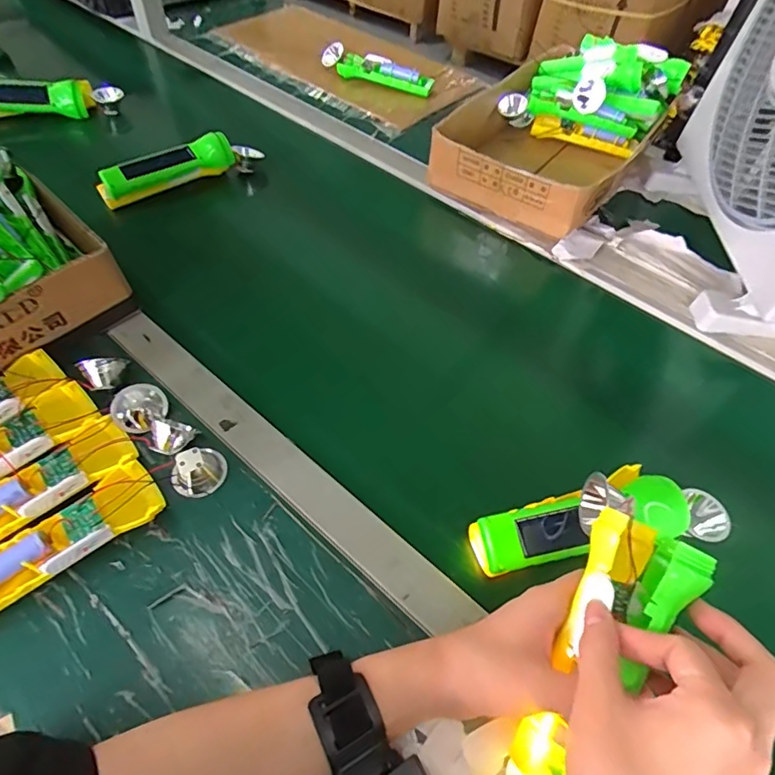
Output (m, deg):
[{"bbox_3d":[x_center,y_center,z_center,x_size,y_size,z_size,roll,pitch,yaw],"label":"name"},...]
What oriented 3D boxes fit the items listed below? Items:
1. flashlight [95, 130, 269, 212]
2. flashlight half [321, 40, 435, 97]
[{"bbox_3d":[-0.263,-0.285,0.639,0.212,0.046,0.035,-33,62,-22],"label":"flashlight"},{"bbox_3d":[-0.025,-0.542,0.856,0.197,0.037,0.056,28,57,16],"label":"flashlight half"}]

